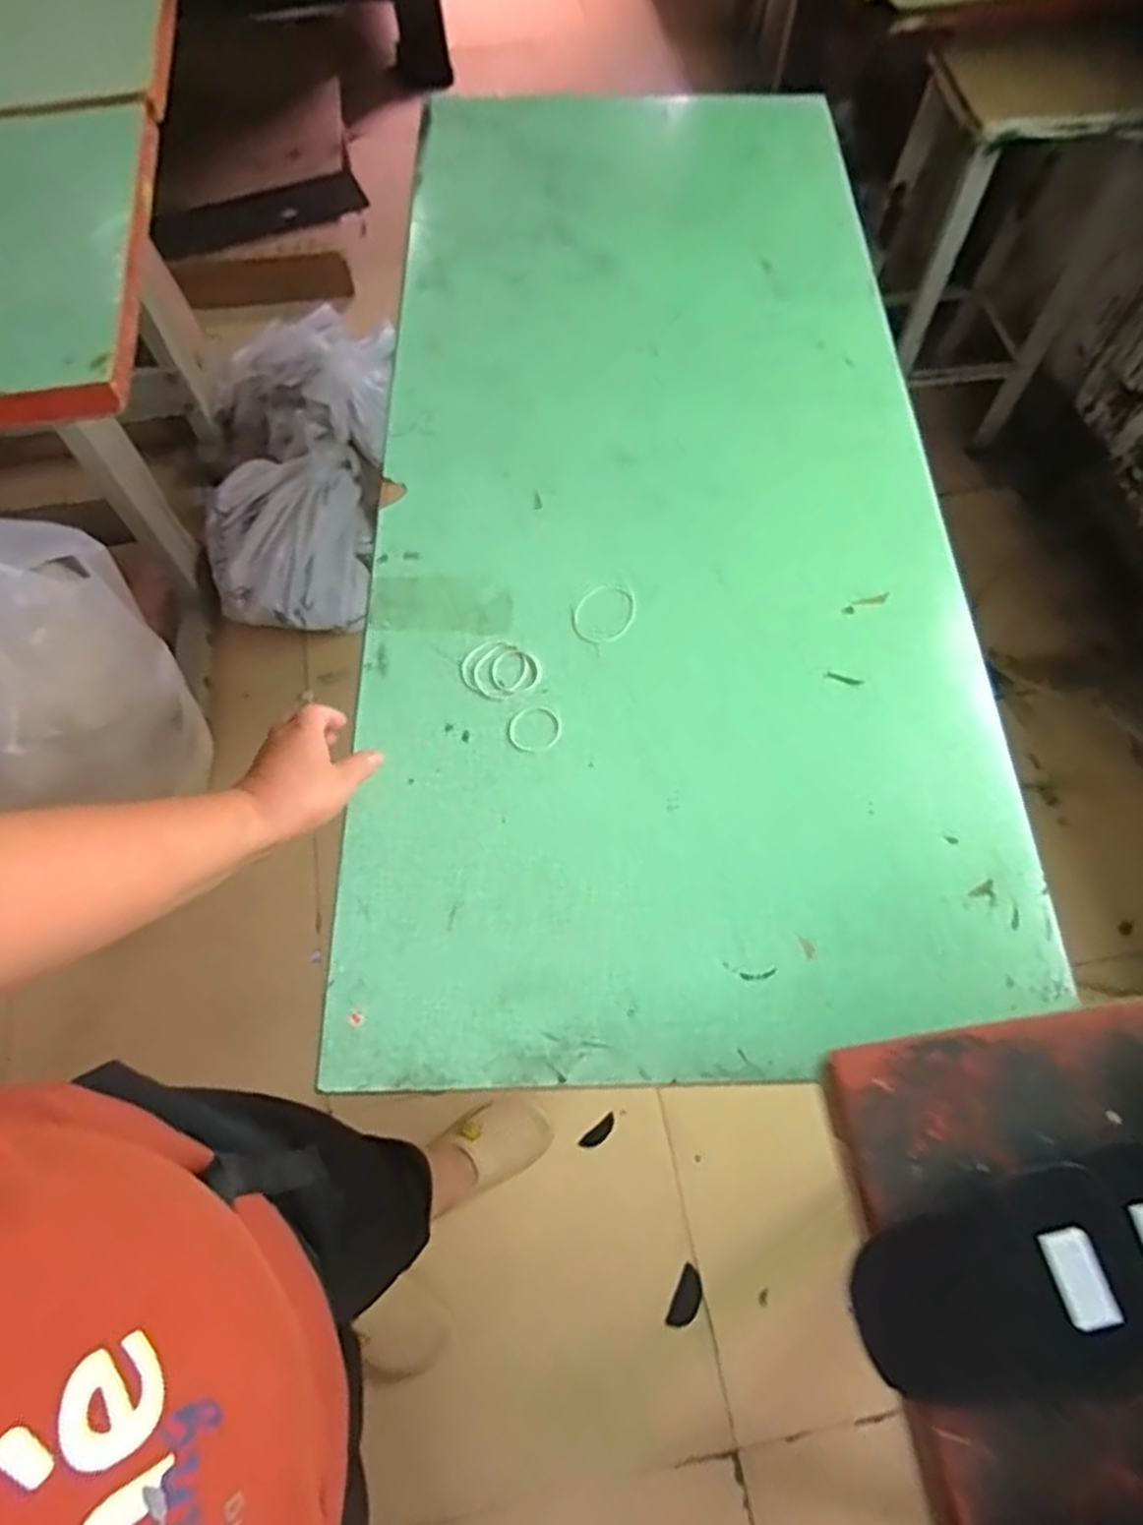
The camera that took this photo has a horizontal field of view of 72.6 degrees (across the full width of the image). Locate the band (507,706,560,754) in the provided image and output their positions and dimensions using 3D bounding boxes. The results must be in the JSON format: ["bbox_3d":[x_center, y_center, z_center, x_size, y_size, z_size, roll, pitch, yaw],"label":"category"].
[{"bbox_3d":[-0.031,-0.026,0.634,0.044,0.004,0.040,0,67,1],"label":"band"}]

